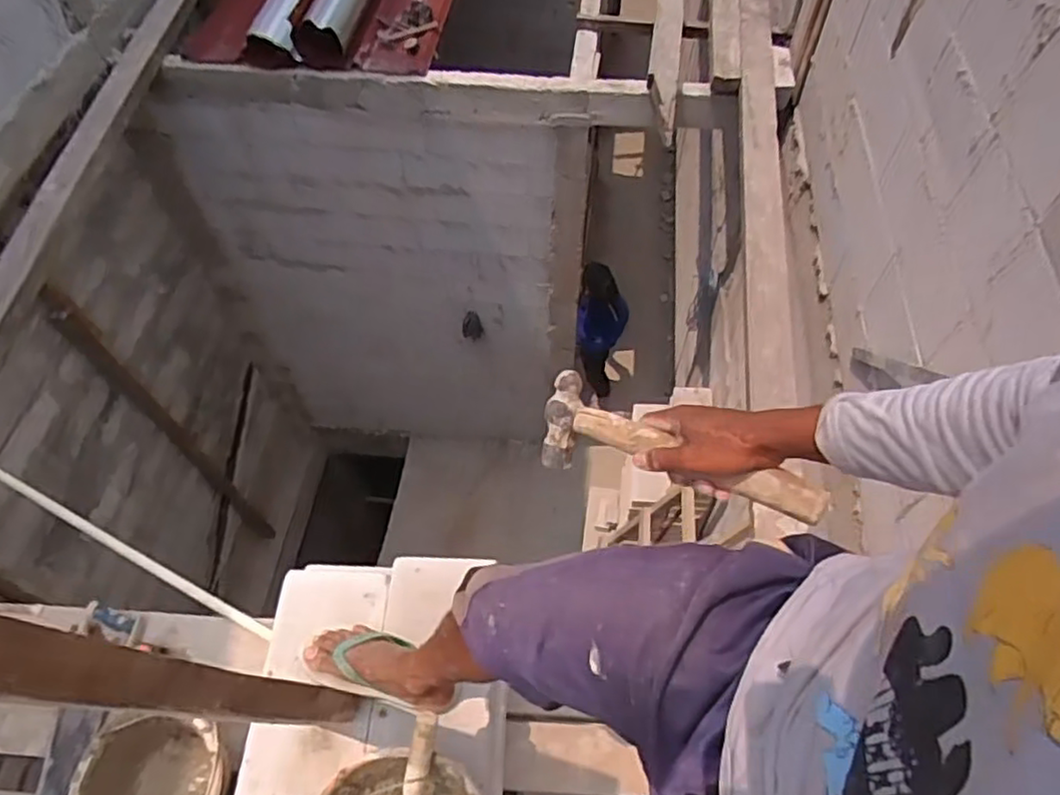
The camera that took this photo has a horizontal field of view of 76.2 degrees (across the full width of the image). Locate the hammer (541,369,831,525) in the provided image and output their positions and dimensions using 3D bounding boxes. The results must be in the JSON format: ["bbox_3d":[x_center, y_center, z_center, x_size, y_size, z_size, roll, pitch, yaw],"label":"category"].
[{"bbox_3d":[0.143,0.044,0.674,0.287,0.103,0.034,12,16,31],"label":"hammer"}]

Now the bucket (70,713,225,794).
[{"bbox_3d":[-0.660,0.706,1.207,0.258,0.149,0.237,2,57,2],"label":"bucket"}]

